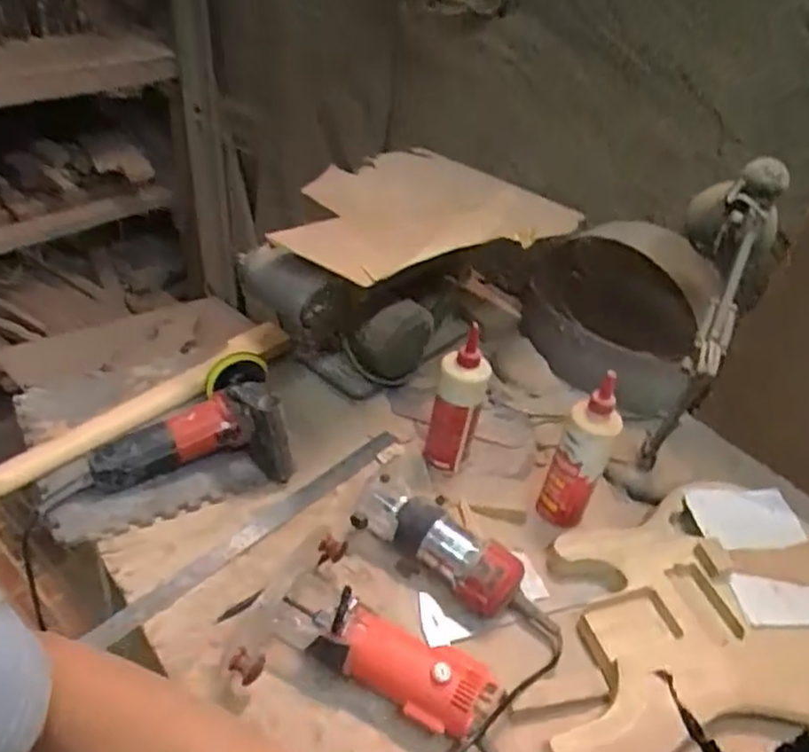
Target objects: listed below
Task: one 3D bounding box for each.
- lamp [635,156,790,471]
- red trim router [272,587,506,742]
[{"bbox_3d":[0.416,-0.072,0.972,0.124,0.419,0.279,21,41,15],"label":"lamp"},{"bbox_3d":[-0.024,0.294,0.721,0.248,0.109,0.074,17,40,9],"label":"red trim router"}]

